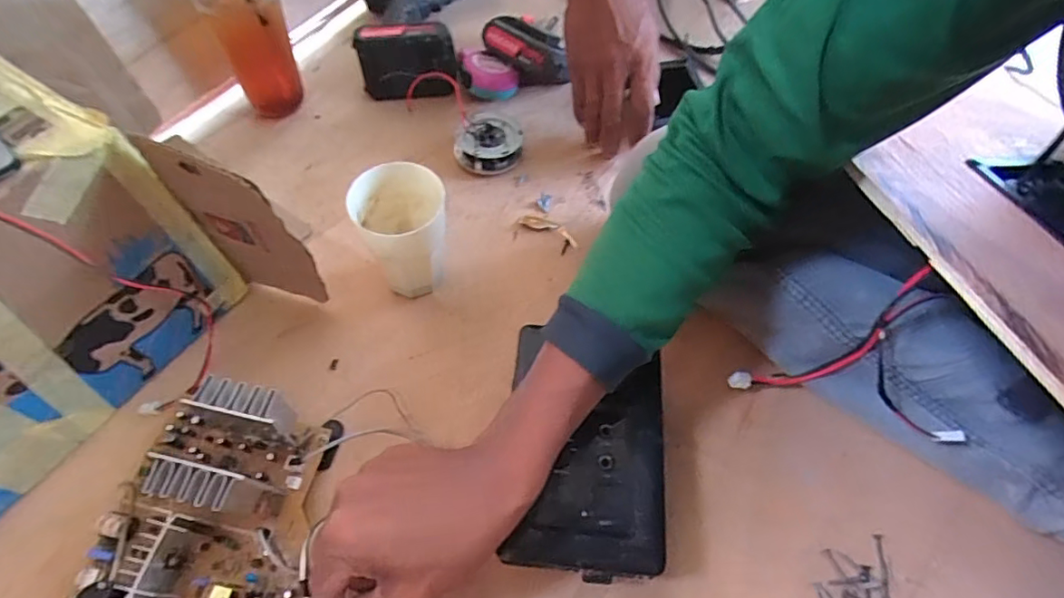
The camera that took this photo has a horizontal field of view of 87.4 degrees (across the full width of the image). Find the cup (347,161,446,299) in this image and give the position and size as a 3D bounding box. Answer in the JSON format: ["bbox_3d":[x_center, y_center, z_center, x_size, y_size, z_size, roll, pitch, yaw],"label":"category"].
[{"bbox_3d":[-0.104,-0.052,0.474,0.068,0.110,0.070,1,59,-1],"label":"cup"}]

